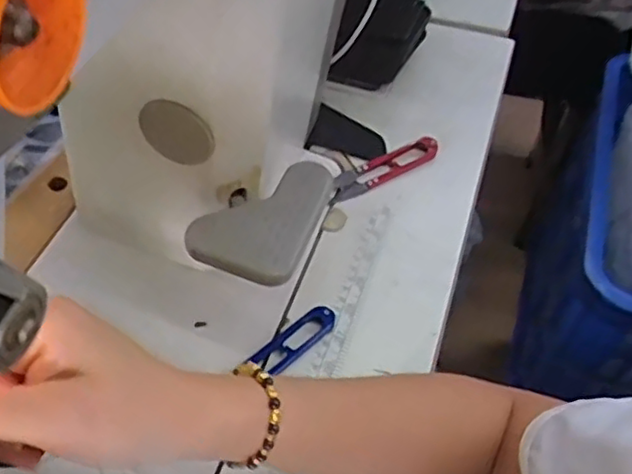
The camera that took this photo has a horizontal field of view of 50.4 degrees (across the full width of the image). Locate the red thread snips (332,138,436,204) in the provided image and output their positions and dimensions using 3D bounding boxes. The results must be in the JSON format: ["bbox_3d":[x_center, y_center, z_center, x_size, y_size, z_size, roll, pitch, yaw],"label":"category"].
[{"bbox_3d":[0.059,-0.061,0.581,0.104,0.017,0.027,-22,54,-18],"label":"red thread snips"}]

